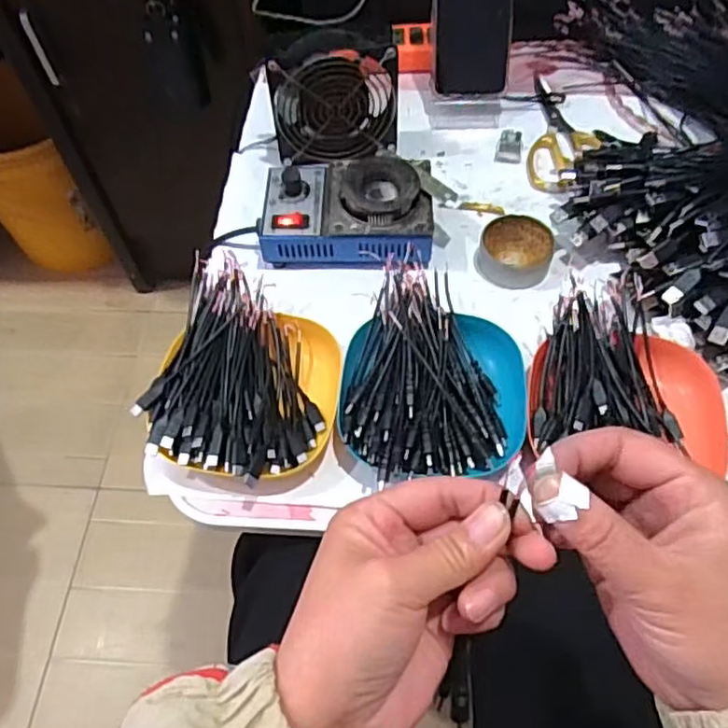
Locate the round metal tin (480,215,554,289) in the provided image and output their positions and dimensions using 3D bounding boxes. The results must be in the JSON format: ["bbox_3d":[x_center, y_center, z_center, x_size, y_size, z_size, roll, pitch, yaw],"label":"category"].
[{"bbox_3d":[0.136,-0.100,0.584,0.062,0.027,0.062,-1,59,2],"label":"round metal tin"}]

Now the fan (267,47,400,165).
[{"bbox_3d":[-0.026,-0.243,0.631,0.117,0.101,0.032,-8,40,-2],"label":"fan"}]

